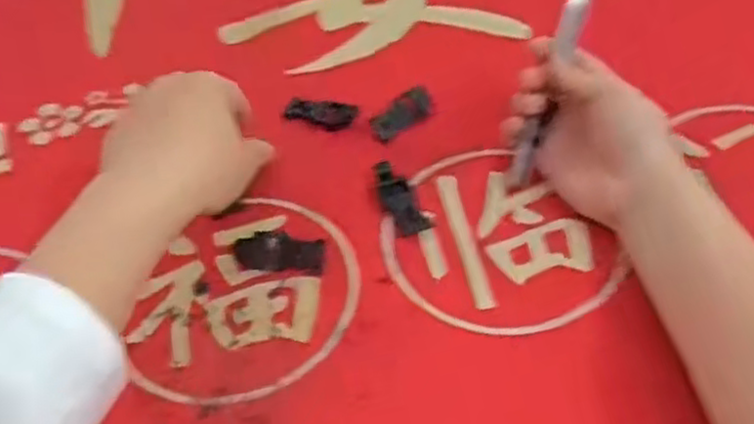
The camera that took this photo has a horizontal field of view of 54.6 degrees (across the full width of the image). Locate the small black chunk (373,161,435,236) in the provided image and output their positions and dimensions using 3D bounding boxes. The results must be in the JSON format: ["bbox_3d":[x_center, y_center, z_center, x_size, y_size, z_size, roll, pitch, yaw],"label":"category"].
[{"bbox_3d":[0.014,-0.009,0.434,0.022,0.012,0.050,-18,49,-10],"label":"small black chunk"}]

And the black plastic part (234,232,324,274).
[{"bbox_3d":[-0.057,0.021,0.408,0.053,0.014,0.017,4,50,10],"label":"black plastic part"}]

